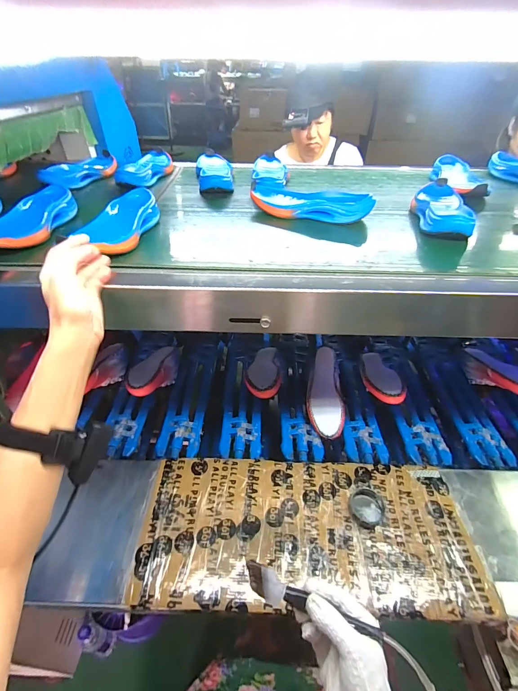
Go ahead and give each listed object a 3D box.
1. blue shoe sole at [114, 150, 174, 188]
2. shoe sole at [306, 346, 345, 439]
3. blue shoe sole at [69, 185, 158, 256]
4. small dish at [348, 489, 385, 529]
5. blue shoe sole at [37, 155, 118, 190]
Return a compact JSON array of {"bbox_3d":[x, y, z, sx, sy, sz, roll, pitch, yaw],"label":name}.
[{"bbox_3d":[-0.289,-0.457,0.844,0.099,0.045,0.265,2,41,0],"label":"blue shoe sole"},{"bbox_3d":[0.159,0.106,0.783,0.082,0.027,0.221,3,62,1],"label":"shoe sole"},{"bbox_3d":[-0.246,-0.218,0.569,0.092,0.047,0.211,5,41,4],"label":"blue shoe sole"},{"bbox_3d":[0.194,0.293,0.585,0.059,0.019,0.062,1,41,-1],"label":"small dish"},{"bbox_3d":[-0.452,-0.448,0.822,0.115,0.023,0.251,24,42,2],"label":"blue shoe sole"}]

